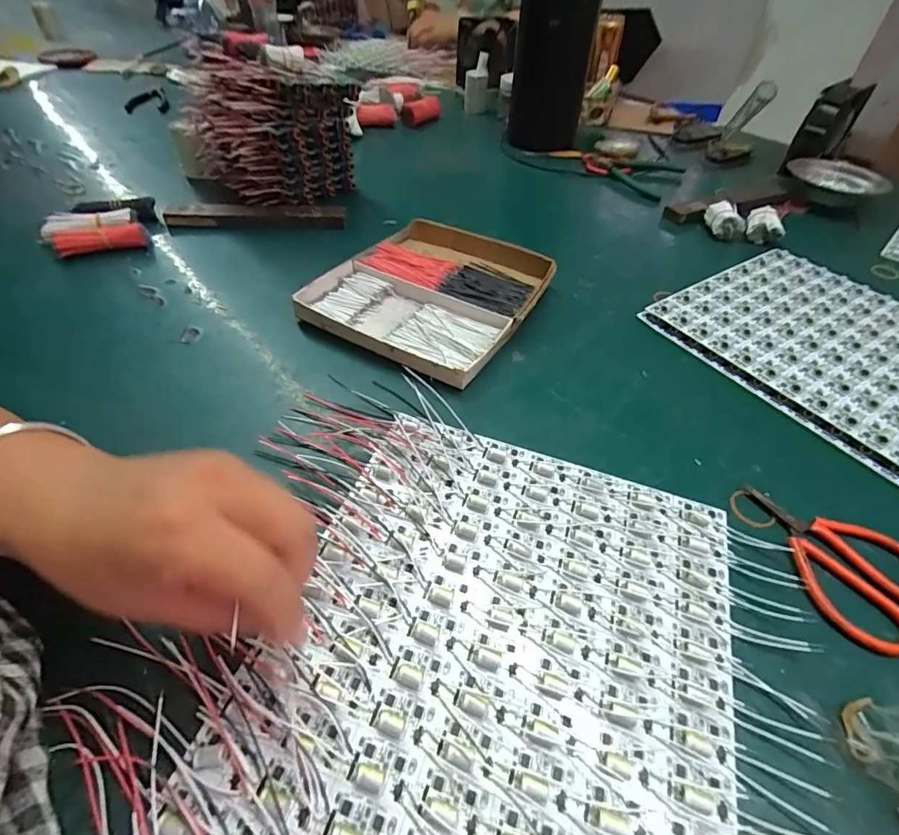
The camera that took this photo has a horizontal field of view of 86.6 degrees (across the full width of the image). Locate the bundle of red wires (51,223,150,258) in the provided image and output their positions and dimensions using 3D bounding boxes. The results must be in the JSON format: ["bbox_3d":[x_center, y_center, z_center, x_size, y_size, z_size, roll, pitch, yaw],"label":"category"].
[{"bbox_3d":[-0.378,-0.192,0.522,0.090,0.023,0.028,-14,49,-13],"label":"bundle of red wires"}]

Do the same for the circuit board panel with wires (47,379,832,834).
[{"bbox_3d":[0.011,0.119,0.258,0.331,0.014,0.286,16,49,14],"label":"circuit board panel with wires"}]

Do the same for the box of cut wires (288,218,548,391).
[{"bbox_3d":[-0.018,-0.131,0.482,0.199,0.021,0.210,25,52,20],"label":"box of cut wires"}]

